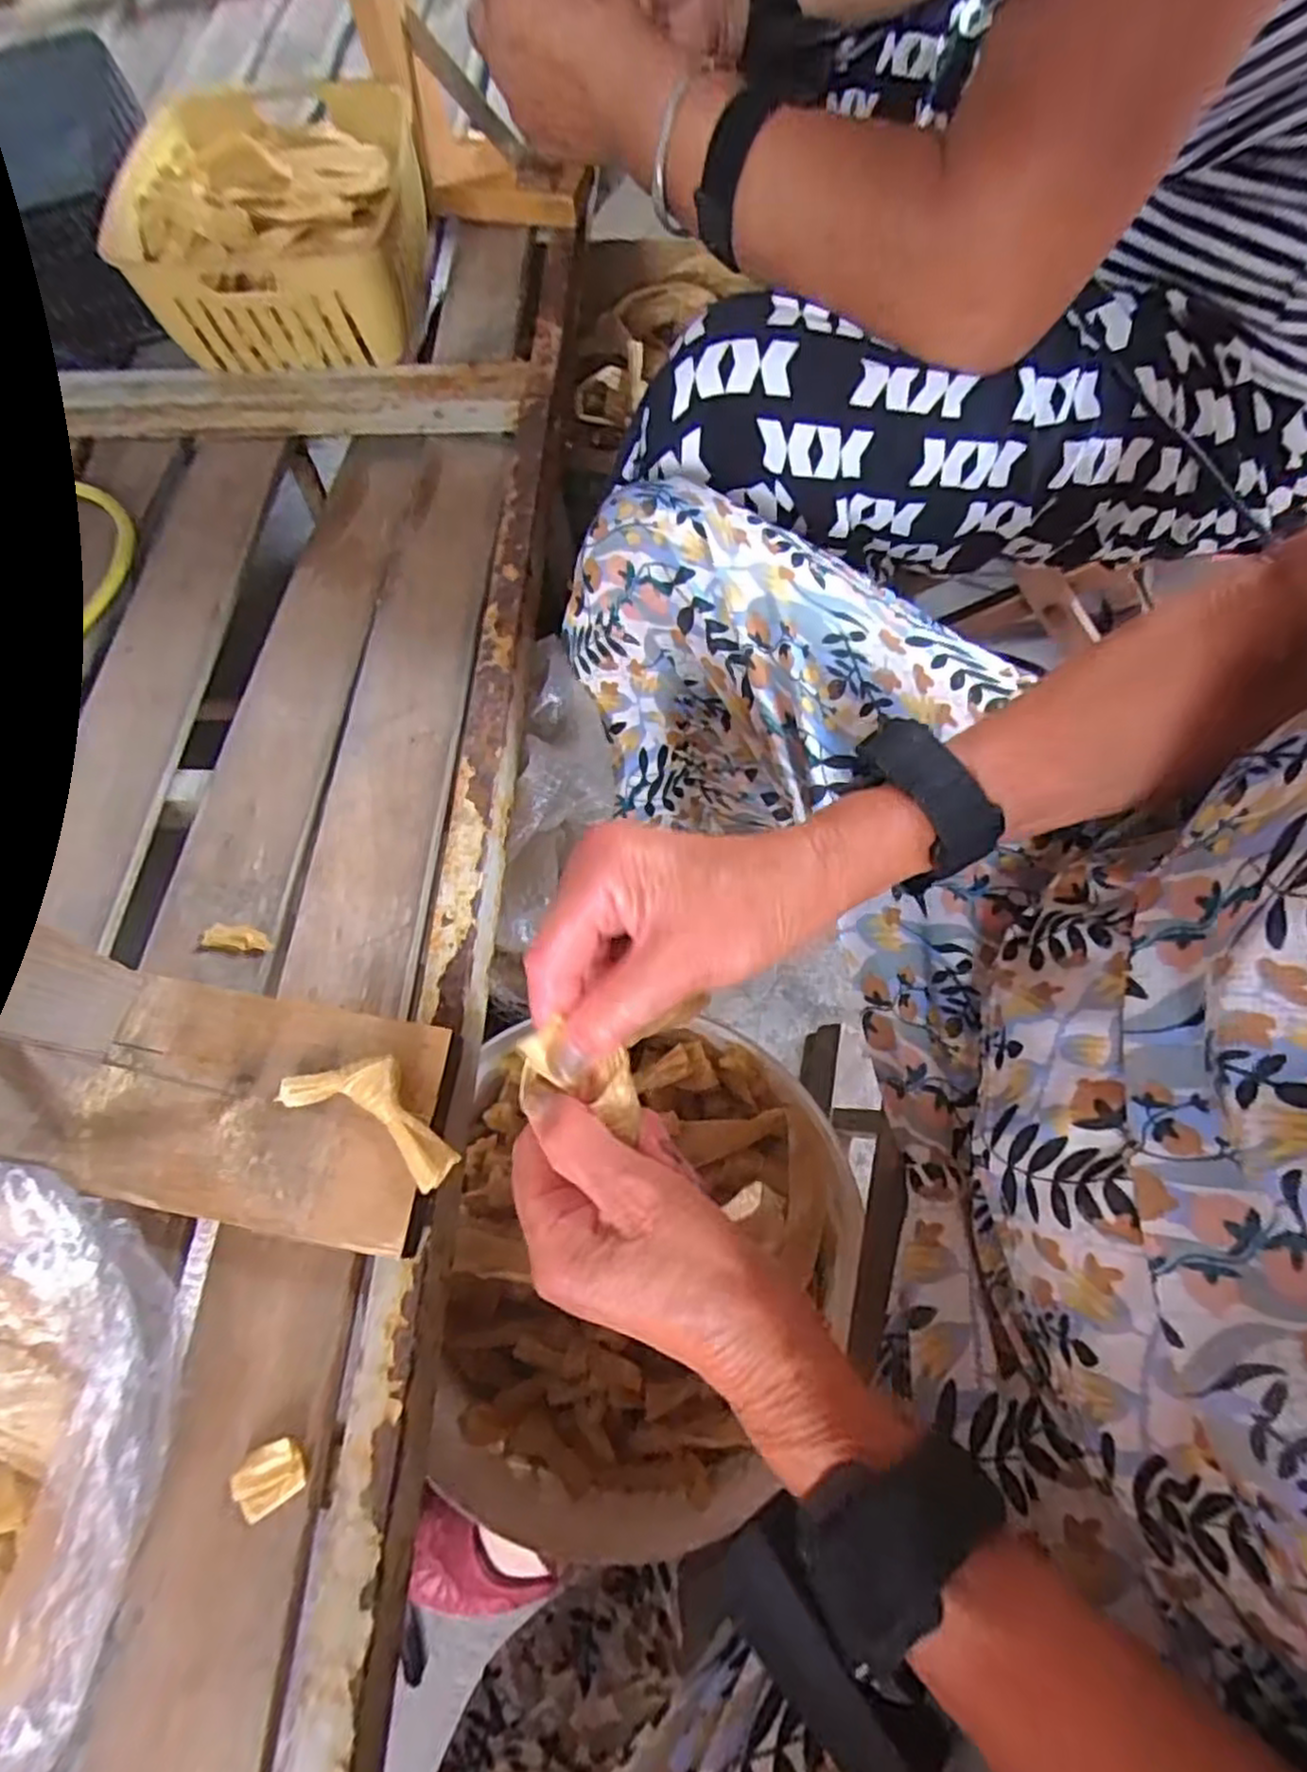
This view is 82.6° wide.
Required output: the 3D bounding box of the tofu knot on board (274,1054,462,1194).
[{"bbox_3d":[-0.104,0.085,0.285,0.069,0.016,0.032,26,70,14],"label":"tofu knot on board"}]

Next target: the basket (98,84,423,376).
[{"bbox_3d":[-0.250,-0.434,0.503,0.177,0.097,0.168,-3,66,1],"label":"basket"}]

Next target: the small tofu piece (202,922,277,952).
[{"bbox_3d":[-0.192,0.024,0.344,0.037,0.004,0.013,9,67,7],"label":"small tofu piece"}]

